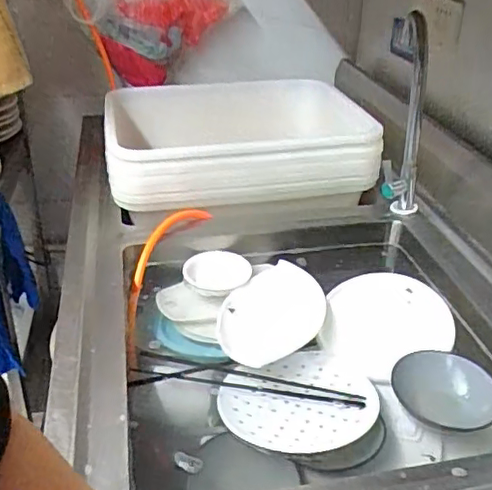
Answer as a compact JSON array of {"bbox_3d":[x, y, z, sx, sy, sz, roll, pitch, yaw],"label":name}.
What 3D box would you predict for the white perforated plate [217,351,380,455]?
[{"bbox_3d":[0.071,0.199,0.739,0.199,0.019,0.160,-7,32,-14],"label":"white perforated plate"}]

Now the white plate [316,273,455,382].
[{"bbox_3d":[0.209,0.122,0.860,0.184,0.030,0.192,-2,42,2],"label":"white plate"}]

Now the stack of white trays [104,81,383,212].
[{"bbox_3d":[-0.027,-0.231,1.220,0.516,0.115,0.426,-5,32,-10],"label":"stack of white trays"}]

